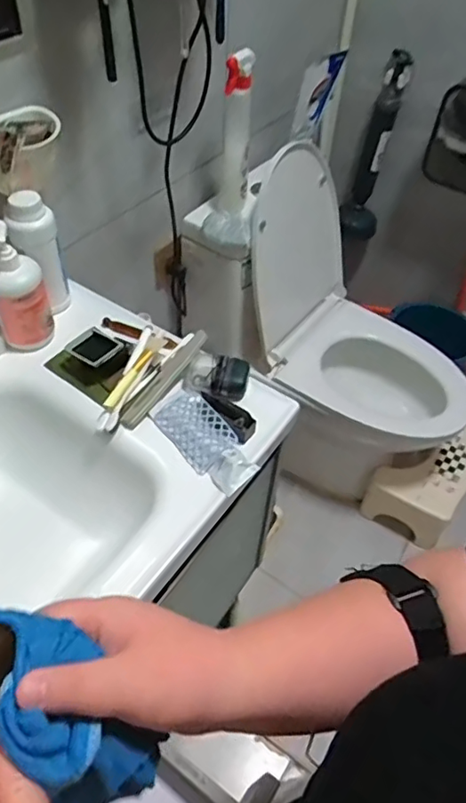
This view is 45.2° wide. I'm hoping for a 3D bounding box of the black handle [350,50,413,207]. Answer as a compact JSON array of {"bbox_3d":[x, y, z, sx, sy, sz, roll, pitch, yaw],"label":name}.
[{"bbox_3d":[0.380,-0.695,1.454,0.076,0.368,0.080,13,50,8],"label":"black handle"}]

